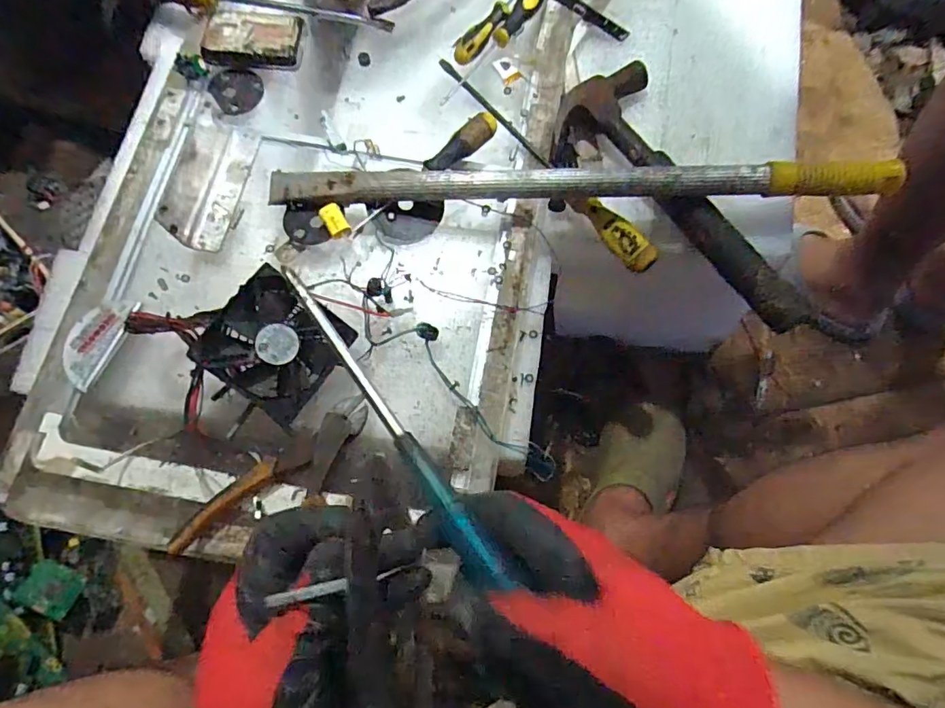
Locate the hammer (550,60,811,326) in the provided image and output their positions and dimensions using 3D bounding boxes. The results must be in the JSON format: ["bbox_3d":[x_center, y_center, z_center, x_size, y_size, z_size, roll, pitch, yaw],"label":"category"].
[{"bbox_3d":[0.178,-0.140,0.476,0.114,0.046,0.299,-25,76,-6],"label":"hammer"}]

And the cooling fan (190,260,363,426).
[{"bbox_3d":[-0.157,-0.007,0.418,0.095,0.021,0.095,42,74,-19],"label":"cooling fan"}]

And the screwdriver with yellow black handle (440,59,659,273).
[{"bbox_3d":[0.069,-0.193,0.501,0.025,0.023,0.299,-36,77,-9],"label":"screwdriver with yellow black handle"}]

